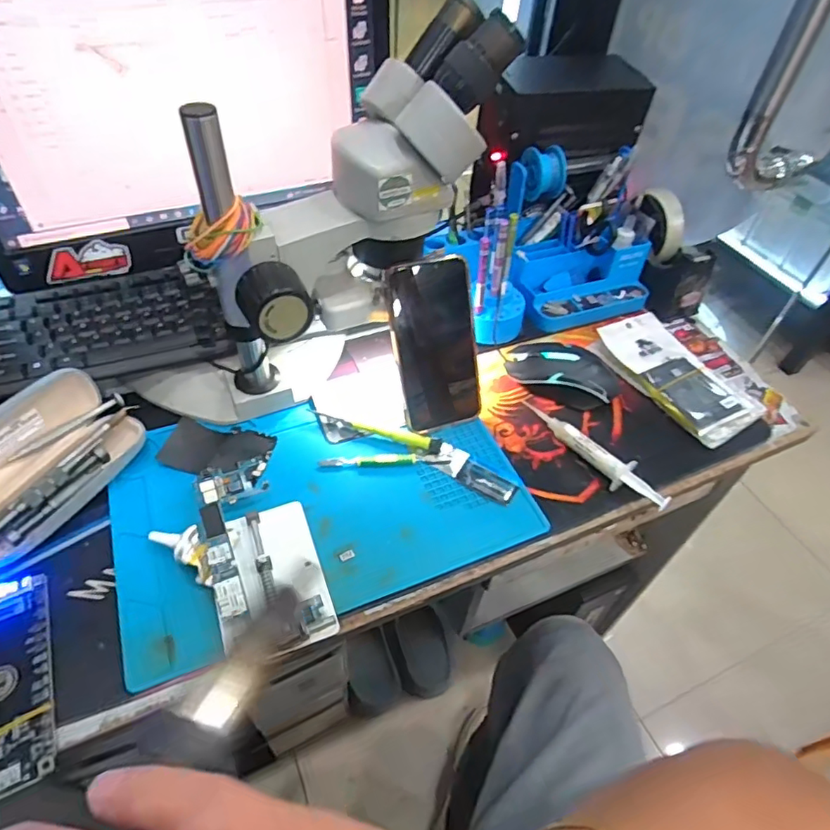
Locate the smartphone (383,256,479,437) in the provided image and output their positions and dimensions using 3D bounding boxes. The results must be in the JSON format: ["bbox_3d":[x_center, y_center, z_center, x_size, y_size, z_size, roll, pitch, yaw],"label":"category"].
[{"bbox_3d":[0.019,-0.064,0.522,0.078,0.156,0.016,-14,18,-10],"label":"smartphone"}]

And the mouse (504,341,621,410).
[{"bbox_3d":[0.155,-0.046,0.585,0.121,0.039,0.059,21,51,14],"label":"mouse"}]

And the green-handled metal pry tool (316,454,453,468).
[{"bbox_3d":[-0.027,0.042,0.513,0.118,0.006,0.011,-1,49,-5],"label":"green-handled metal pry tool"}]

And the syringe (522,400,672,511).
[{"bbox_3d":[0.166,0.035,0.529,0.022,0.025,0.162,-33,59,-28],"label":"syringe"}]

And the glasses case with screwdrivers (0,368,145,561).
[{"bbox_3d":[-0.309,0.036,0.457,0.088,0.067,0.165,21,51,14],"label":"glasses case with screwdrivers"}]

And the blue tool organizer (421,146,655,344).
[{"bbox_3d":[0.160,-0.193,0.634,0.259,0.135,0.141,-14,51,-16],"label":"blue tool organizer"}]

